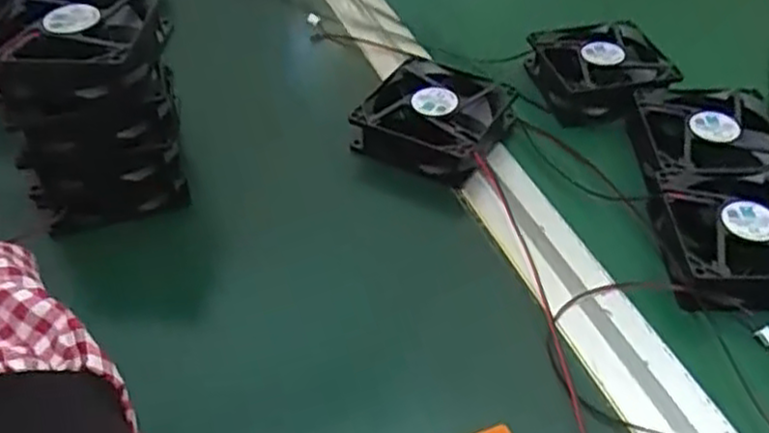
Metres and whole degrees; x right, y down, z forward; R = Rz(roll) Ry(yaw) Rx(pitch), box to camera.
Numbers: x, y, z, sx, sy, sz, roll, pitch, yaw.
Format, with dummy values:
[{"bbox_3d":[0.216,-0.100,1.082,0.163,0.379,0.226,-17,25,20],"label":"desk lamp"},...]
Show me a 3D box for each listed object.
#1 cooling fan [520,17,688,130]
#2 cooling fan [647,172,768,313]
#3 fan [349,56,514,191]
[{"bbox_3d":[0.147,-0.097,0.505,0.082,0.034,0.084,-10,44,-9],"label":"cooling fan"},{"bbox_3d":[0.191,0.011,0.390,0.082,0.024,0.081,1,44,2],"label":"cooling fan"},{"bbox_3d":[0.034,-0.063,0.467,0.084,0.029,0.080,23,48,23],"label":"fan"}]

